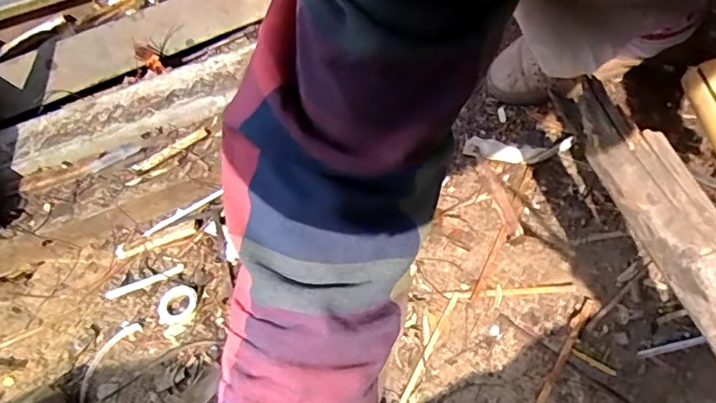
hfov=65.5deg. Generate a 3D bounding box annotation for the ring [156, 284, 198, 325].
[{"bbox_3d":[-0.182,0.103,0.558,0.040,0.009,0.041,-1,56,2],"label":"ring"}]

